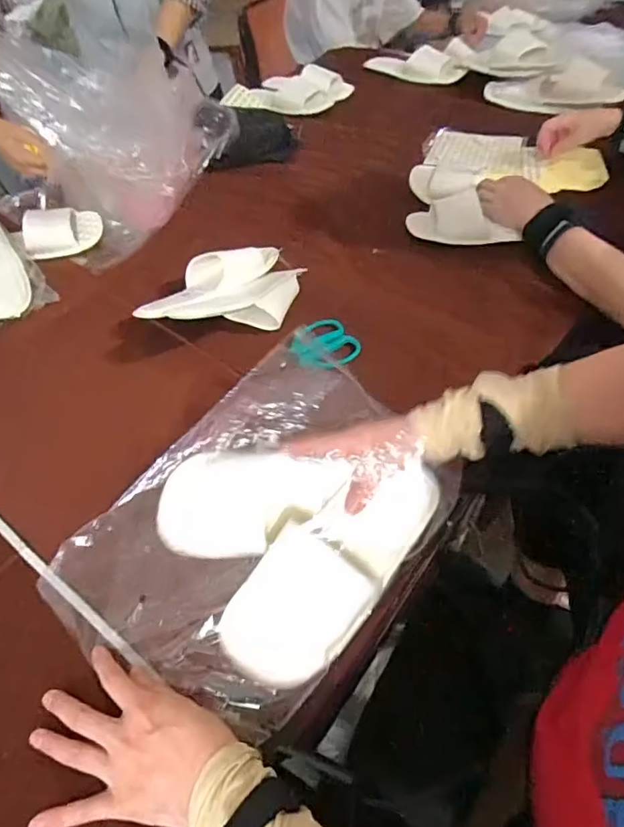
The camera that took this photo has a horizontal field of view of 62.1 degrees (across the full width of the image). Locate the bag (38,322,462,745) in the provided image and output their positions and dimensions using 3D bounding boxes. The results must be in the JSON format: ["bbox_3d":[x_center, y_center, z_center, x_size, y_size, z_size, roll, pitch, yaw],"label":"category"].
[{"bbox_3d":[-0.050,0.100,0.493,0.267,0.063,0.335,36,60,28],"label":"bag"}]

